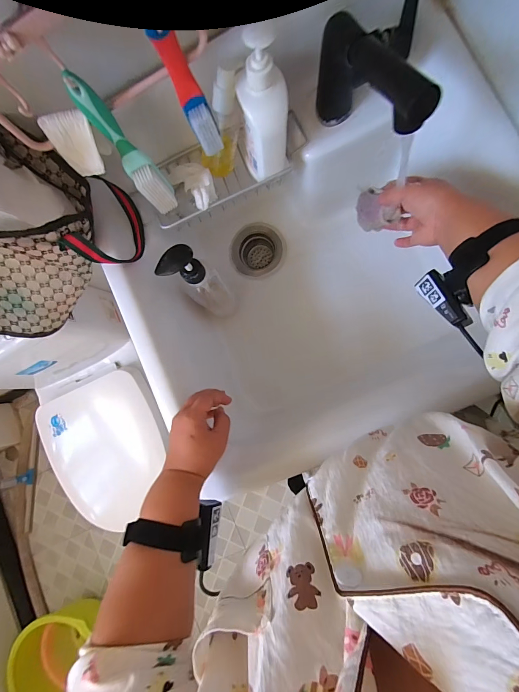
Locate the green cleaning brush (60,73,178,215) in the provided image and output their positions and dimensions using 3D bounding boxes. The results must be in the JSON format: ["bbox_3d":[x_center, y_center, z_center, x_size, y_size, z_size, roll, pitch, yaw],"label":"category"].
[{"bbox_3d":[-0.154,-0.227,0.373,0.033,0.173,0.051,-7,87,8],"label":"green cleaning brush"}]

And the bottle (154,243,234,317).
[{"bbox_3d":[-0.091,-0.100,0.510,0.058,0.221,0.055,0,88,9],"label":"bottle"}]

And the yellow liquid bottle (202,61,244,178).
[{"bbox_3d":[-0.051,-0.306,0.434,0.040,0.142,0.040,35,59,9],"label":"yellow liquid bottle"}]

